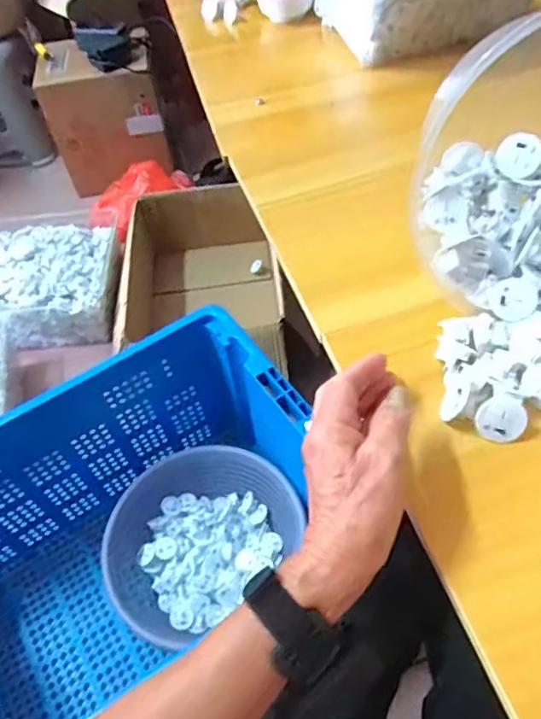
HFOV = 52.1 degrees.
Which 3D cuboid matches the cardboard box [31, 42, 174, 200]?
[{"bbox_3d":[-0.426,-0.624,1.425,0.270,0.282,0.203,-18,53,-8],"label":"cardboard box"}]

